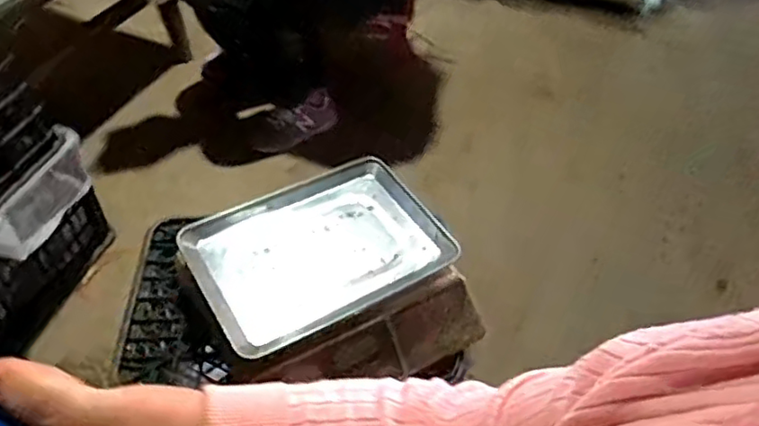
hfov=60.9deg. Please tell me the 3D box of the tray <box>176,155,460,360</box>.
[{"bbox_3d":[-0.085,0.043,0.874,0.316,0.026,0.241,-25,52,-23],"label":"tray"}]

